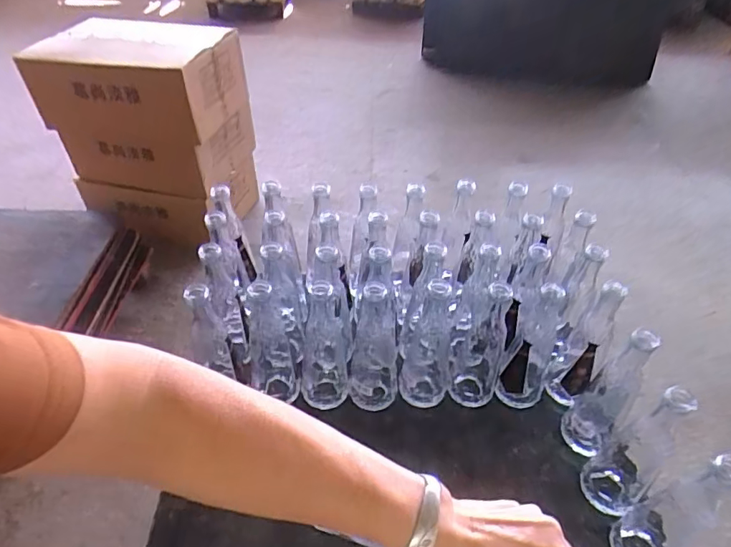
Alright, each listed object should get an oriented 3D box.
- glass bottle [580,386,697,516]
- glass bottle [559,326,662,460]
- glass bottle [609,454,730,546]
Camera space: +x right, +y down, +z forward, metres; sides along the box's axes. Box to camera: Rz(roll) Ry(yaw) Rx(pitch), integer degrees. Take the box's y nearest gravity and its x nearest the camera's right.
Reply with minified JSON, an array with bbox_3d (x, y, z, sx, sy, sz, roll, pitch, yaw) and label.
[{"bbox_3d":[0.308,0.198,0.567,0.057,0.214,0.062,0,42,0],"label":"glass bottle"},{"bbox_3d":[0.297,0.149,0.616,0.056,0.205,0.050,26,48,25],"label":"glass bottle"},{"bbox_3d":[0.317,0.247,0.512,0.060,0.217,0.064,0,42,0],"label":"glass bottle"}]

